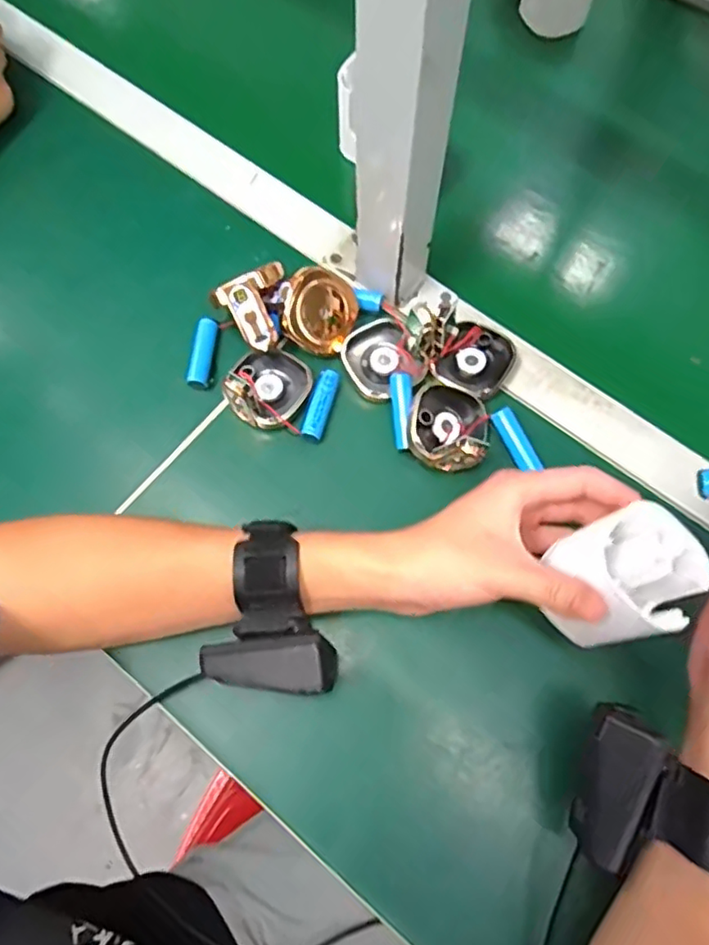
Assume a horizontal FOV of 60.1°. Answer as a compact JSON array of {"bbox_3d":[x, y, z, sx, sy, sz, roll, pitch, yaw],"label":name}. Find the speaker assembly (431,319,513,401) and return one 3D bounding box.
[{"bbox_3d":[0.084,-0.078,0.421,0.046,0.018,0.053,34,73,11],"label":"speaker assembly"}]

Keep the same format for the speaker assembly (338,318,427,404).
[{"bbox_3d":[0.019,-0.076,0.420,0.046,0.017,0.055,-29,73,-11],"label":"speaker assembly"}]

